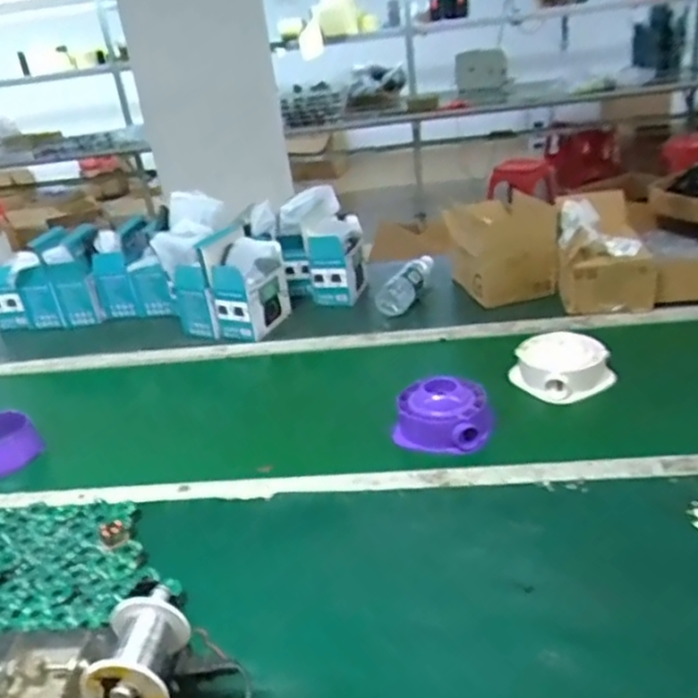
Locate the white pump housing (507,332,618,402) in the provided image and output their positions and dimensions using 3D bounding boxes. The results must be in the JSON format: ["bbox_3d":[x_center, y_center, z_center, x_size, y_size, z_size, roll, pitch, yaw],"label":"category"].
[{"bbox_3d":[0.343,0.020,1.077,0.121,0.071,0.137,-15,27,-15],"label":"white pump housing"}]

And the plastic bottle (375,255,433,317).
[{"bbox_3d":[0.124,-0.138,1.441,0.083,0.076,0.192,3,28,20],"label":"plastic bottle"}]

